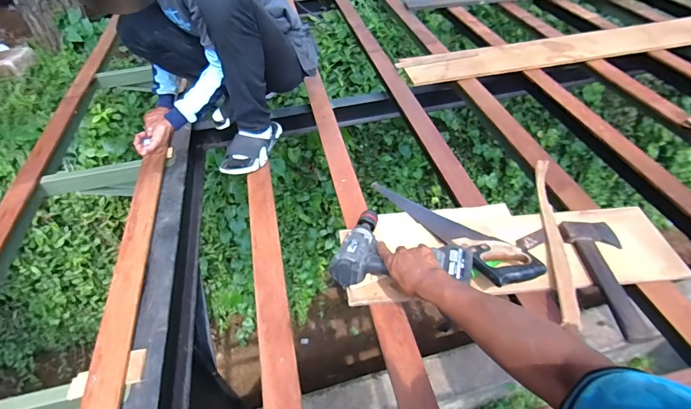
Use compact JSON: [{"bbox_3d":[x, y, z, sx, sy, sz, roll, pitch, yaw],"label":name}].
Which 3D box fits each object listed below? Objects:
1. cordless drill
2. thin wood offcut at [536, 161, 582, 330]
[{"bbox_3d":[0.120,0.095,0.721,0.248,0.067,0.206,15,50,17],"label":"cordless drill"},{"bbox_3d":[0.470,0.056,0.824,0.036,0.027,0.482,8,48,11],"label":"thin wood offcut"}]

